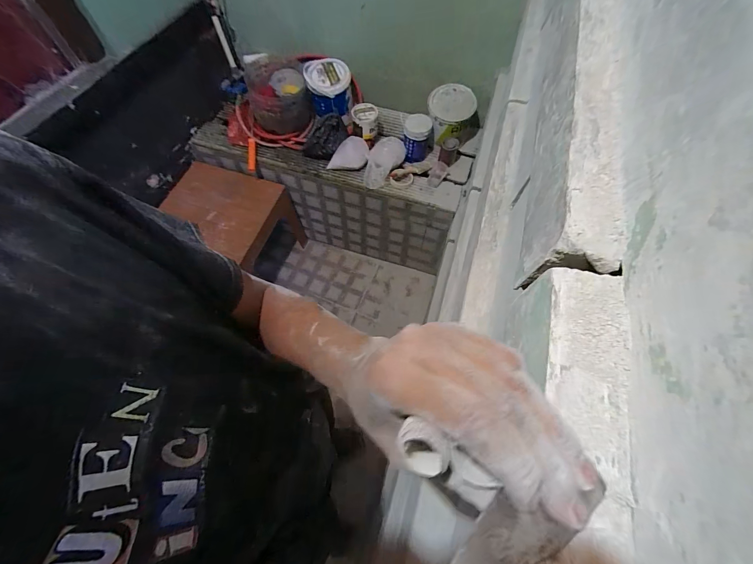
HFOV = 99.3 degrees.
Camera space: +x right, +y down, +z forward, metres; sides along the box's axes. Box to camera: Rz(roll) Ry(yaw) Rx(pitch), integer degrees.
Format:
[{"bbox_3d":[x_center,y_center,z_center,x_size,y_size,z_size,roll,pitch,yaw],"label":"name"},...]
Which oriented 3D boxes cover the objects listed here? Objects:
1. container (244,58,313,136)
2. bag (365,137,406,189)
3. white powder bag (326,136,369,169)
[{"bbox_3d":[-0.406,-0.772,1.334,0.242,0.176,0.231,-13,64,-8],"label":"container"},{"bbox_3d":[0.016,-0.495,1.309,0.130,0.092,0.219,32,66,13],"label":"bag"},{"bbox_3d":[-0.118,-0.528,1.320,0.168,0.083,0.110,-1,63,-3],"label":"white powder bag"}]

